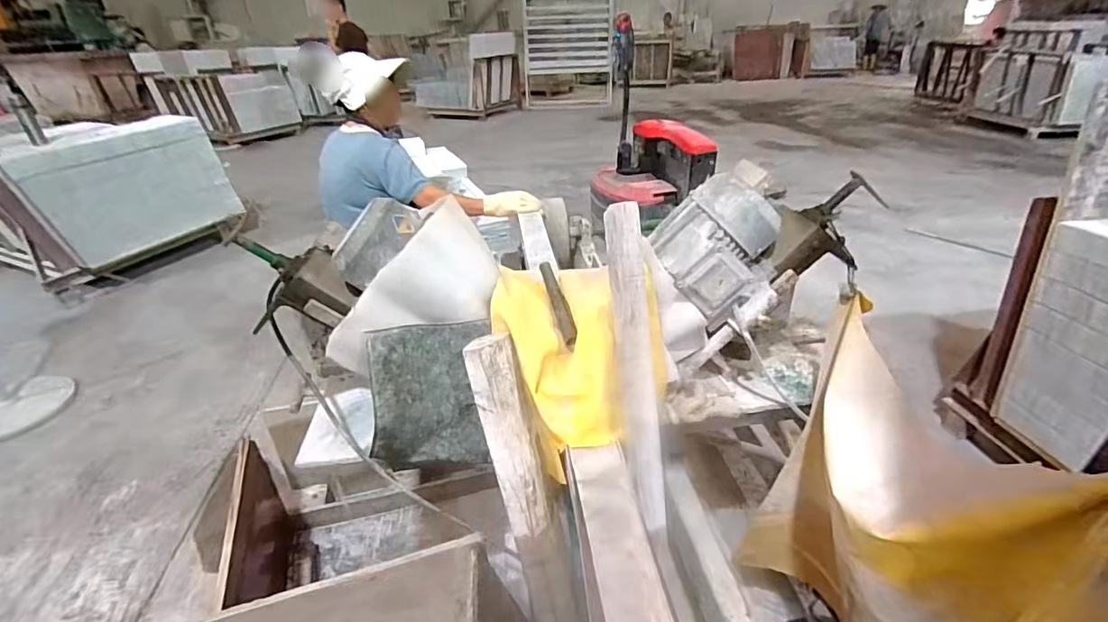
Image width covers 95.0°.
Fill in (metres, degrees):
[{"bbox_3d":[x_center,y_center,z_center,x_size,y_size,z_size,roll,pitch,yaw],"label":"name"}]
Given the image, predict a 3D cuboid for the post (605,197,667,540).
[{"bbox_3d":[0.141,0.100,0.858,0.062,0.548,0.031,-8,5,-9],"label":"post"}]

